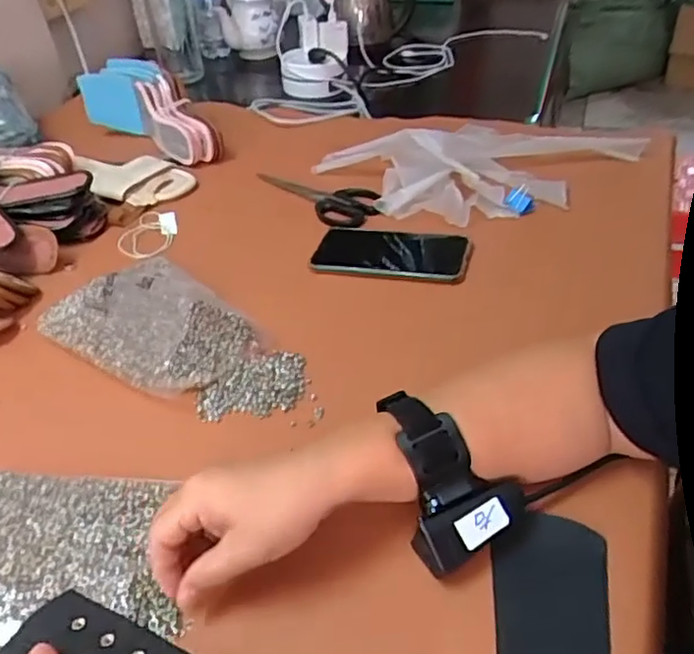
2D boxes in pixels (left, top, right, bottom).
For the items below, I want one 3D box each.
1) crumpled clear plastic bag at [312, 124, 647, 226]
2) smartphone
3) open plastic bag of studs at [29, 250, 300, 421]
[{"bbox_3d":[0.150,-0.184,0.710,0.378,0.066,0.134,-2,40,7],"label":"crumpled clear plastic bag"},{"bbox_3d":[0.046,-0.079,0.642,0.156,0.005,0.083,9,42,19],"label":"smartphone"},{"bbox_3d":[-0.150,0.005,0.549,0.249,0.042,0.133,26,50,34],"label":"open plastic bag of studs"}]

